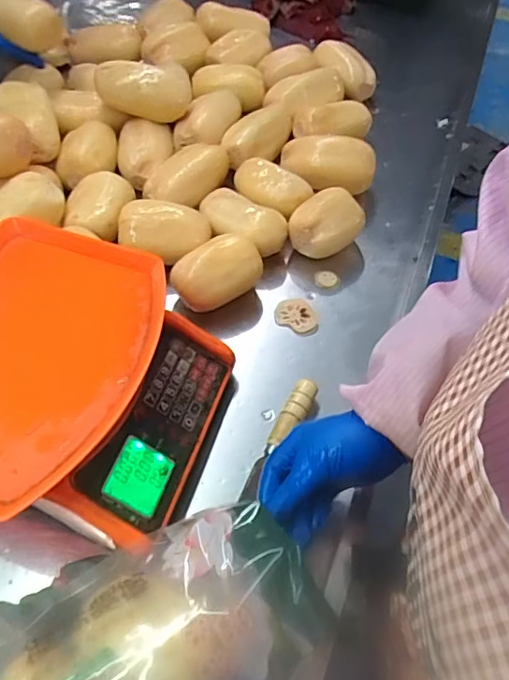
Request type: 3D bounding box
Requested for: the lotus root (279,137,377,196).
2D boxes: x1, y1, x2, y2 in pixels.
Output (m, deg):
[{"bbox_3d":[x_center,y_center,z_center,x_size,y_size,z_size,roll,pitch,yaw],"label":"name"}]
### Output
[{"bbox_3d":[0.110,-0.262,0.796,0.135,0.069,0.077,-4,56,-6],"label":"lotus root"}]

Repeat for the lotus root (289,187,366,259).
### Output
[{"bbox_3d":[0.098,-0.154,0.718,0.101,0.070,0.070,-32,63,-22],"label":"lotus root"}]

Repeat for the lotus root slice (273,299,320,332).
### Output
[{"bbox_3d":[0.055,-0.032,0.680,0.055,0.008,0.043,21,57,11],"label":"lotus root slice"}]

